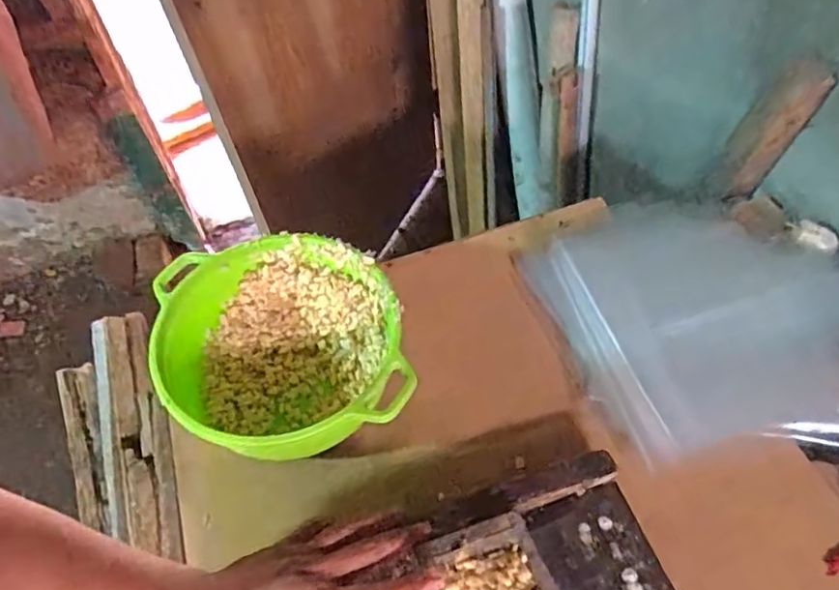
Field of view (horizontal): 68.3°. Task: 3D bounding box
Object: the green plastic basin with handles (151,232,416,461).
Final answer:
[{"bbox_3d":[-0.118,0.052,0.560,0.205,0.090,0.202,-3,52,4],"label":"green plastic basin with handles"}]

